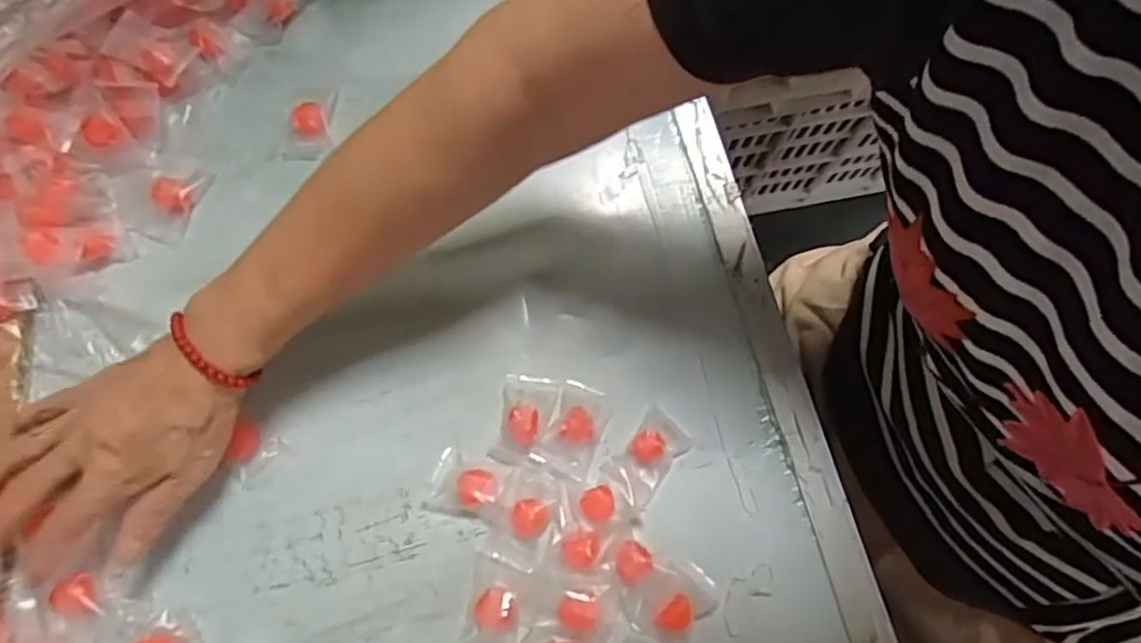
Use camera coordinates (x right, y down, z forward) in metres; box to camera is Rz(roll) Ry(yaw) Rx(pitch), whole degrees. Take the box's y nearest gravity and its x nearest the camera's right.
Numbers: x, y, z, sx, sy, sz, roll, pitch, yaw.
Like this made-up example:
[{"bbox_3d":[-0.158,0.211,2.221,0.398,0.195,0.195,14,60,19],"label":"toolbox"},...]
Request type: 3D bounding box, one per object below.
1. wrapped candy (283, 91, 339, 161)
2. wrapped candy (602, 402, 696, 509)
[{"bbox_3d":[-0.172,-0.131,0.439,0.035,0.016,0.047,-3,76,-1],"label":"wrapped candy"},{"bbox_3d":[0.045,0.078,0.385,0.030,0.016,0.051,42,79,10],"label":"wrapped candy"}]

